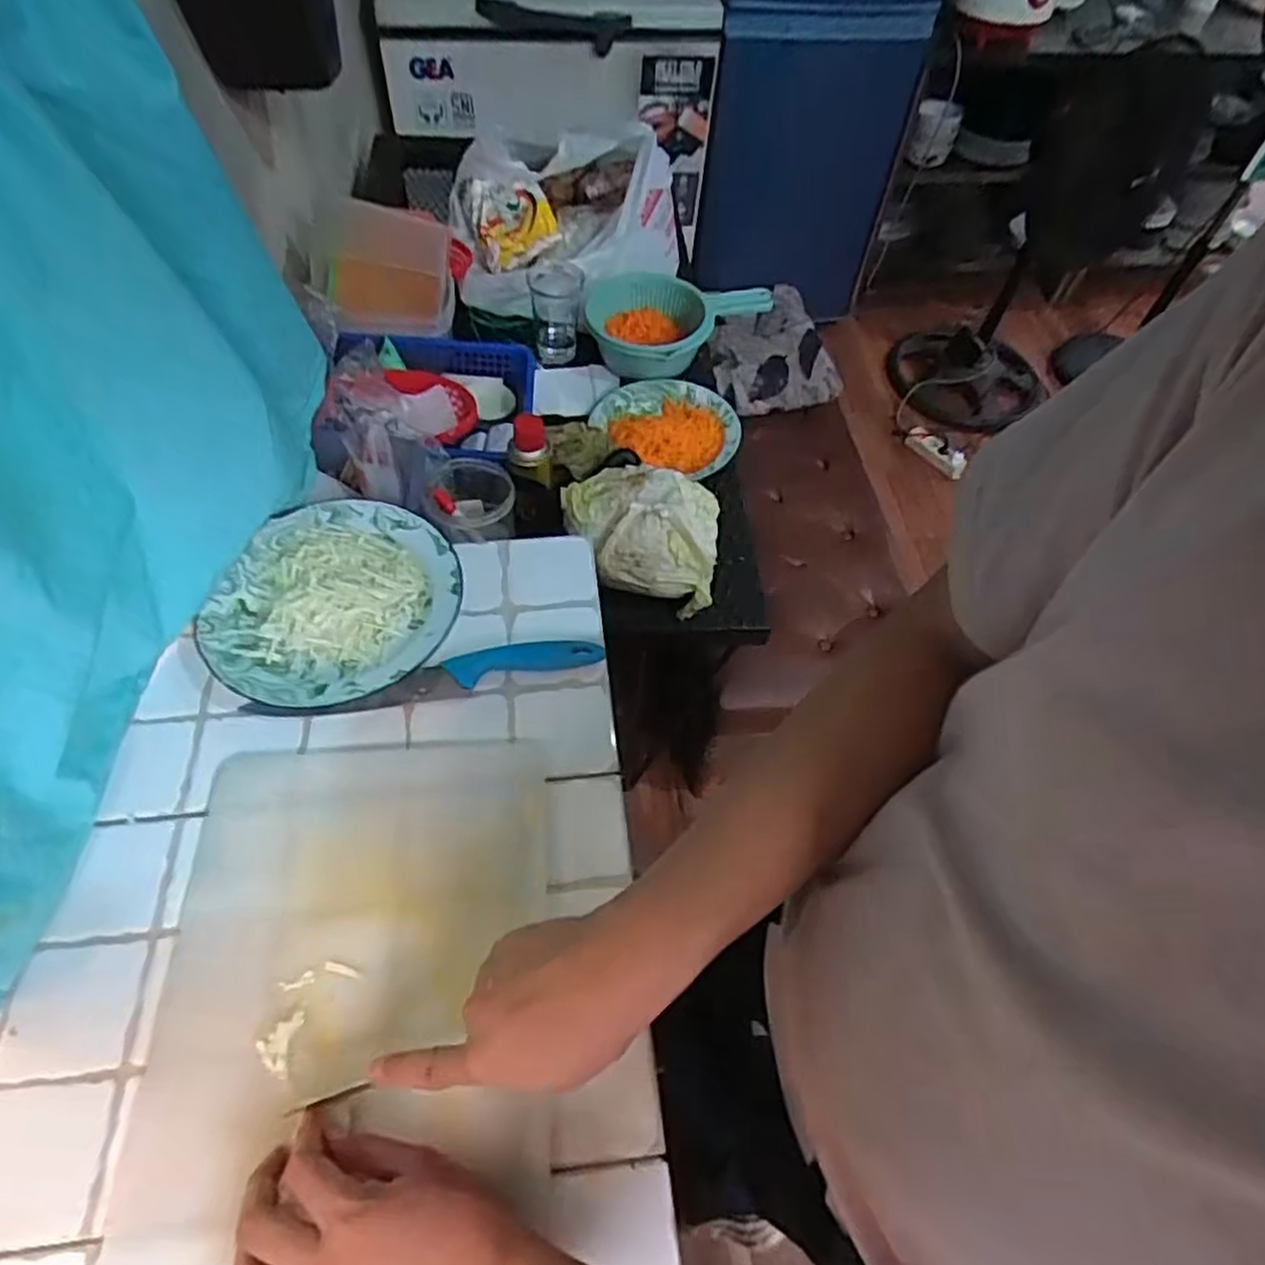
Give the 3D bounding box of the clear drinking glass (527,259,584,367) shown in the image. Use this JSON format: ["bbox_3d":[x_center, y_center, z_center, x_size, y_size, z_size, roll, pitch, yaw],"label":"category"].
[{"bbox_3d":[-0.112,-0.468,1.091,0.073,0.121,0.071,-2,57,-5],"label":"clear drinking glass"}]

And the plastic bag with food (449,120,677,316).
[{"bbox_3d":[-0.093,-0.635,1.118,0.345,0.170,0.244,-7,57,-8],"label":"plastic bag with food"}]

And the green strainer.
[{"bbox_3d":[0.072,-0.448,1.082,0.267,0.081,0.157,0,56,-4],"label":"green strainer"}]

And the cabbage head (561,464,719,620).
[{"bbox_3d":[0.009,-0.121,0.852,0.179,0.102,0.122,9,56,2],"label":"cabbage head"}]

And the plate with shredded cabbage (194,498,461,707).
[{"bbox_3d":[-0.252,-0.026,0.640,0.198,0.034,0.202,2,56,-3],"label":"plate with shredded cabbage"}]

